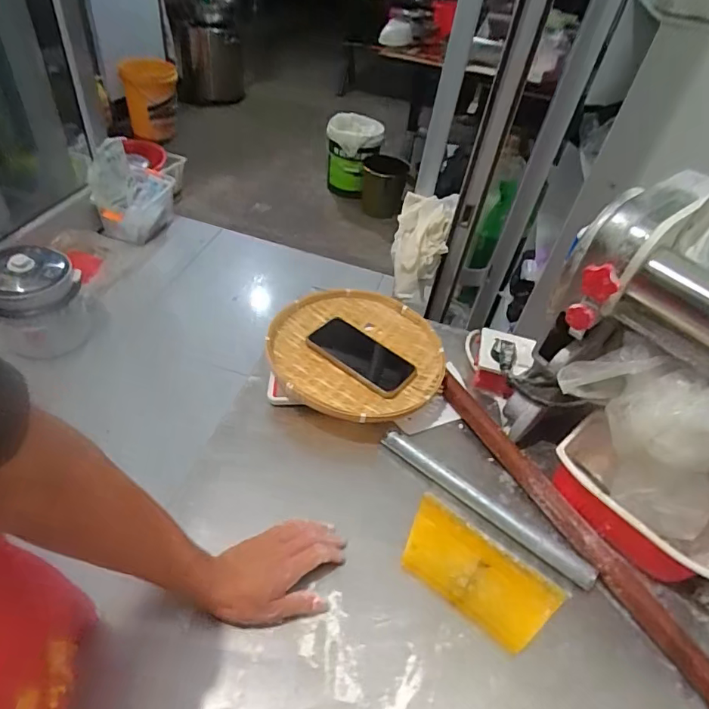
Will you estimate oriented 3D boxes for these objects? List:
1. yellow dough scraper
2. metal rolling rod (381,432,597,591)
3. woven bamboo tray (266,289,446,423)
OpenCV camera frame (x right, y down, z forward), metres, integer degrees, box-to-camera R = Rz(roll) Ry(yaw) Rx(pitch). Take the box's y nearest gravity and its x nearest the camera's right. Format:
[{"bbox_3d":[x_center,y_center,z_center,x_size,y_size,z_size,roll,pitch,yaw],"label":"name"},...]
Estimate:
[{"bbox_3d":[0.138,0.250,0.563,0.180,0.009,0.096,34,51,20],"label":"yellow dough scraper"},{"bbox_3d":[0.161,0.185,0.620,0.290,0.024,0.028,33,50,23],"label":"metal rolling rod"},{"bbox_3d":[0.005,-0.004,0.735,0.247,0.029,0.255,-10,48,-17],"label":"woven bamboo tray"}]

